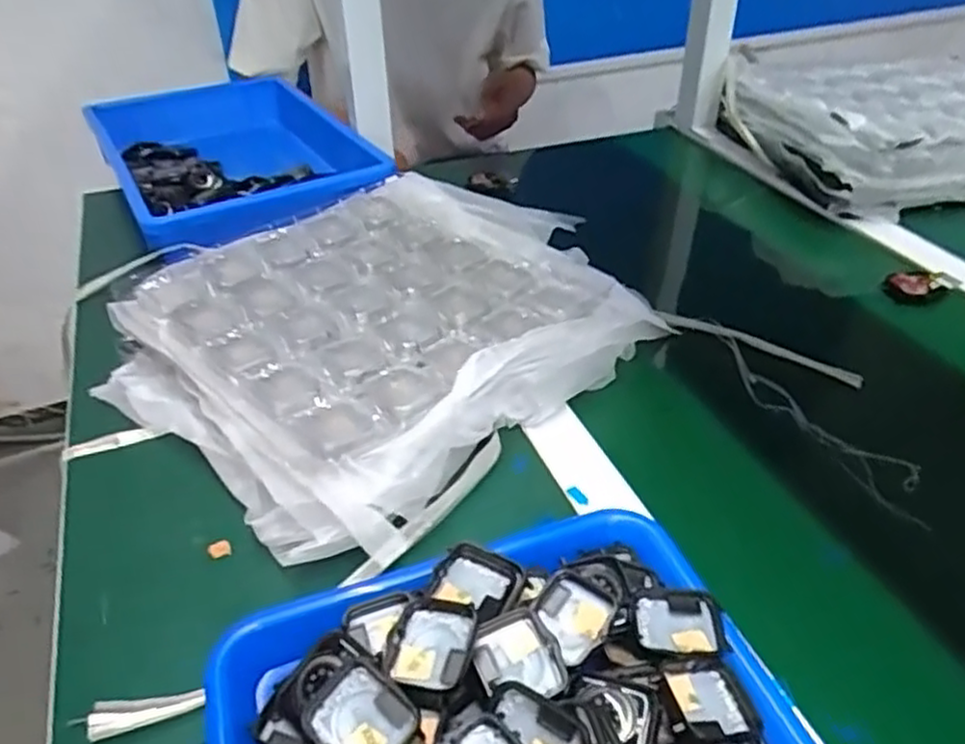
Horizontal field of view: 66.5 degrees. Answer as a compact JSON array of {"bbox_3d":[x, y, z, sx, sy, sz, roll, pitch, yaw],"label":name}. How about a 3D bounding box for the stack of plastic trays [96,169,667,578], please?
[{"bbox_3d":[-0.079,-0.042,0.582,0.328,0.071,0.362,30,48,34],"label":"stack of plastic trays"}]

